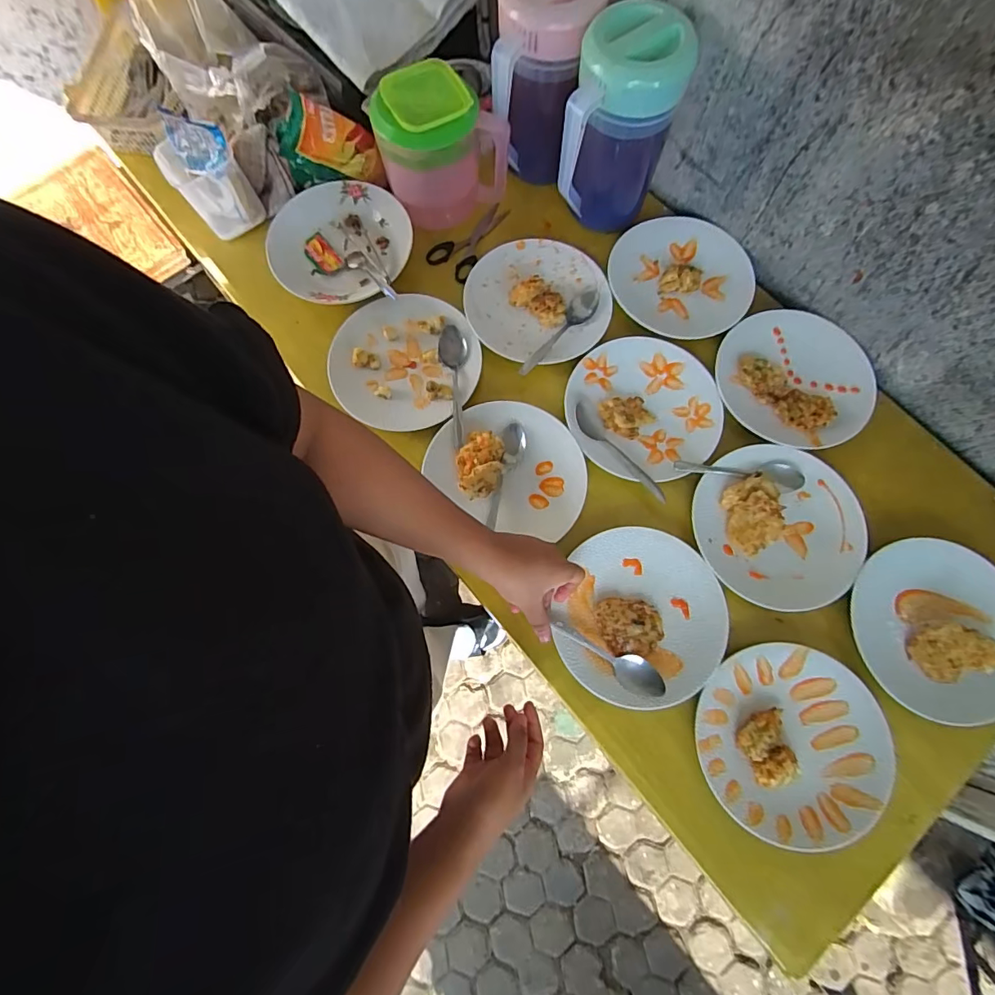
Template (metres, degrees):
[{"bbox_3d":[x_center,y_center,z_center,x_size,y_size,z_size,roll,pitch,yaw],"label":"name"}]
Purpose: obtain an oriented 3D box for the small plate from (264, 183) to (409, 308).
[{"bbox_3d":[-0.227,-0.359,0.700,0.197,0.026,0.188,0,75,2],"label":"small plate"}]

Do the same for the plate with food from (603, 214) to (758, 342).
[{"bbox_3d":[0.264,-0.318,0.708,0.199,0.020,0.194,0,75,2],"label":"plate with food"}]

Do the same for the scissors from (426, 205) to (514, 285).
[{"bbox_3d":[-0.041,-0.385,0.729,0.071,0.019,0.142,29,78,9],"label":"scissors"}]

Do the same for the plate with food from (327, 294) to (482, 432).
[{"bbox_3d":[-0.125,-0.180,0.659,0.197,0.019,0.185,0,75,2],"label":"plate with food"}]

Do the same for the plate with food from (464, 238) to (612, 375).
[{"bbox_3d":[0.058,-0.278,0.684,0.200,0.022,0.193,0,75,2],"label":"plate with food"}]

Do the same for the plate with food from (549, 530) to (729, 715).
[{"bbox_3d":[0.171,0.142,0.581,0.190,0.030,0.204,0,75,2],"label":"plate with food"}]

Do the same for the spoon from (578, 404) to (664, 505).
[{"bbox_3d":[0.154,-0.055,0.625,0.033,0.020,0.160,-35,77,-7],"label":"spoon"}]

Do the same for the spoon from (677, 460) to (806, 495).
[{"bbox_3d":[0.306,-0.027,0.620,0.156,0.021,0.039,0,75,2],"label":"spoon"}]

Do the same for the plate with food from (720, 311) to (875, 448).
[{"bbox_3d":[0.405,-0.162,0.668,0.204,0.022,0.197,0,75,2],"label":"plate with food"}]

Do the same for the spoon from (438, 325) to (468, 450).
[{"bbox_3d":[-0.053,-0.146,0.647,0.038,0.021,0.171,-7,75,0],"label":"spoon"}]

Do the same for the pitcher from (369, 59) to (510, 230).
[{"bbox_3d":[-0.077,-0.474,0.665,0.154,0.142,0.109,-25,76,-5],"label":"pitcher"}]

